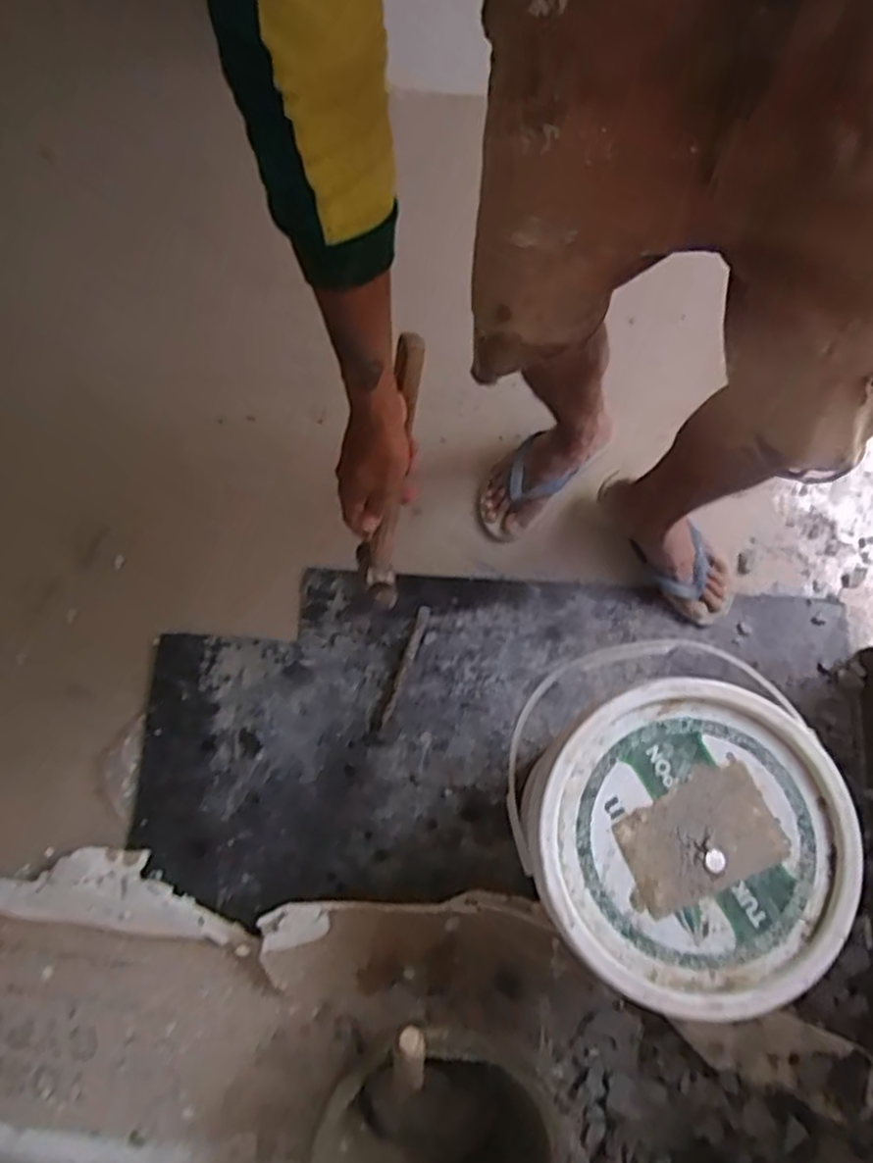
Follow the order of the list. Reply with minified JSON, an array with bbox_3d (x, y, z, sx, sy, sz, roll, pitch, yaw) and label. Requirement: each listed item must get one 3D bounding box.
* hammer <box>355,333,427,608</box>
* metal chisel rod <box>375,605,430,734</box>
[{"bbox_3d":[-0.042,-0.099,0.684,0.050,0.066,0.247,13,121,3],"label":"hammer"},{"bbox_3d":[-0.047,0.127,1.100,0.019,0.018,0.194,19,79,4],"label":"metal chisel rod"}]

